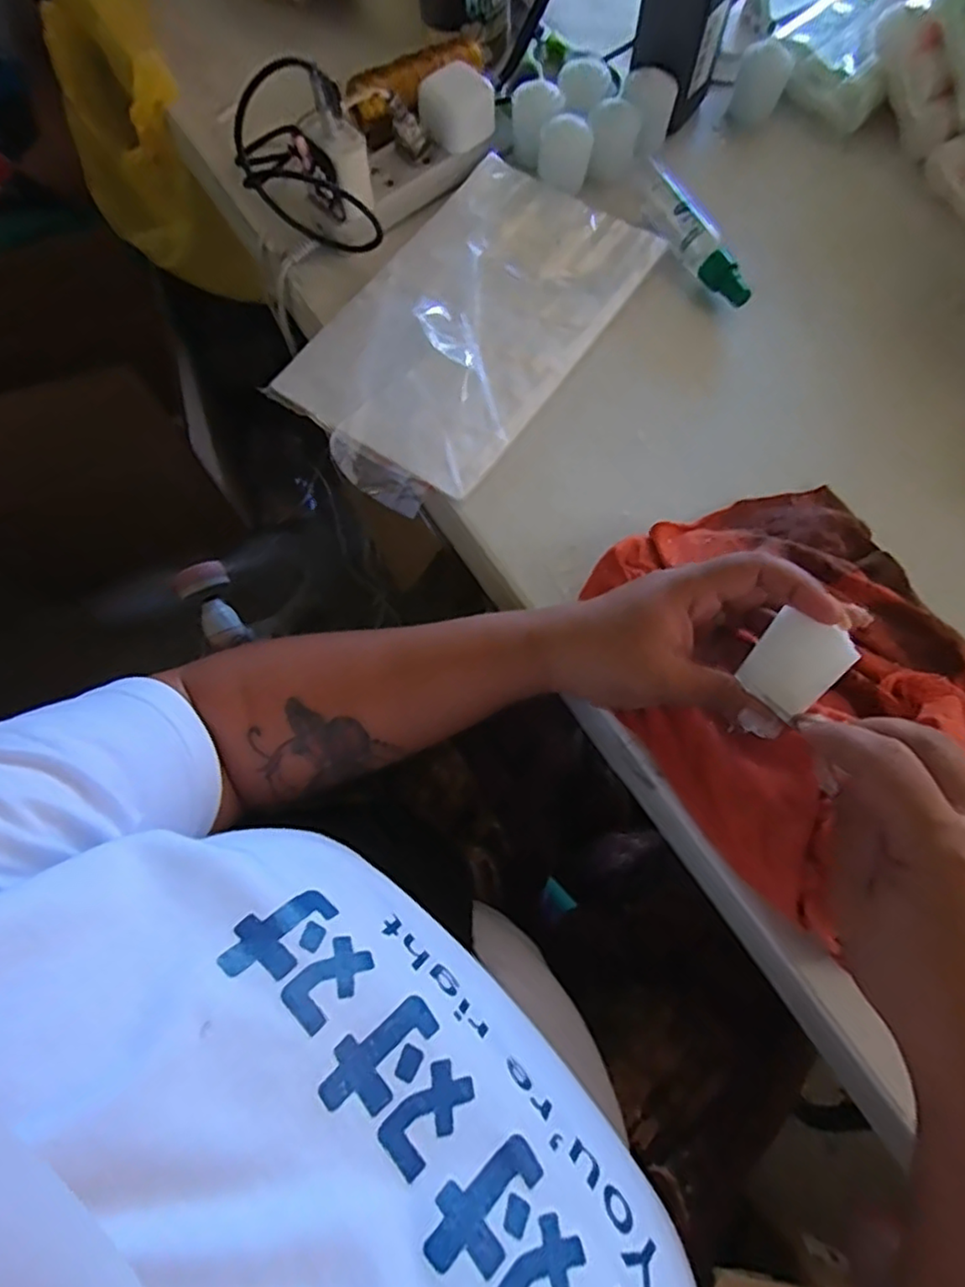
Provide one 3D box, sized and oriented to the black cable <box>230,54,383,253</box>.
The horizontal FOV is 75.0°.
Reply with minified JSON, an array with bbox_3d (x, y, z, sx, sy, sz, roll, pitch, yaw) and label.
[{"bbox_3d":[-0.115,-0.301,0.405,0.077,0.100,0.059,-21,72,-8],"label":"black cable"}]

